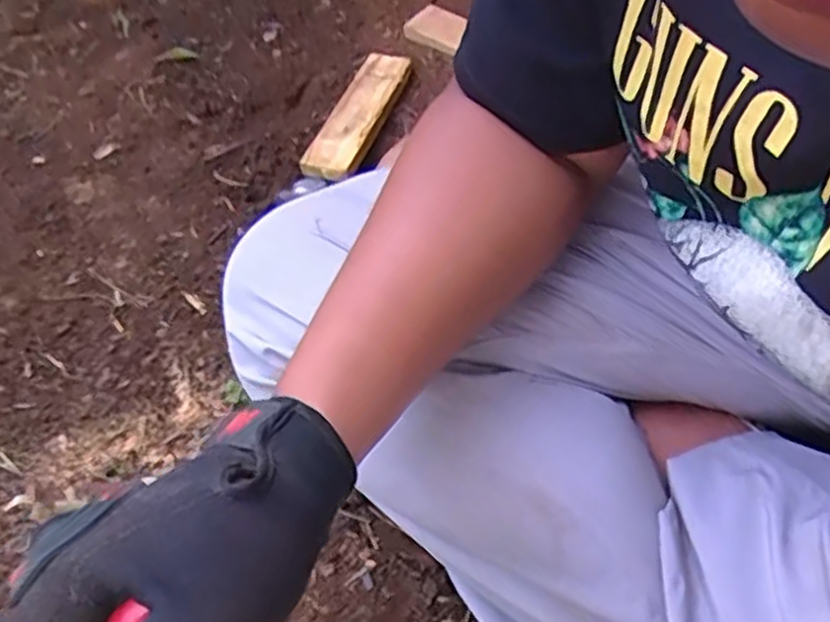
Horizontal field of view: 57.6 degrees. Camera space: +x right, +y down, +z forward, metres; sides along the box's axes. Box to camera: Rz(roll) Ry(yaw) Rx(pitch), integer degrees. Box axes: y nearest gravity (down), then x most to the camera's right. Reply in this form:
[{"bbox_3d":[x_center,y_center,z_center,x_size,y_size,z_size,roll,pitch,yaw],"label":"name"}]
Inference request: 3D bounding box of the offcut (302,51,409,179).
[{"bbox_3d":[-0.072,-0.258,0.970,0.065,0.016,0.238,16,55,8],"label":"offcut"}]

